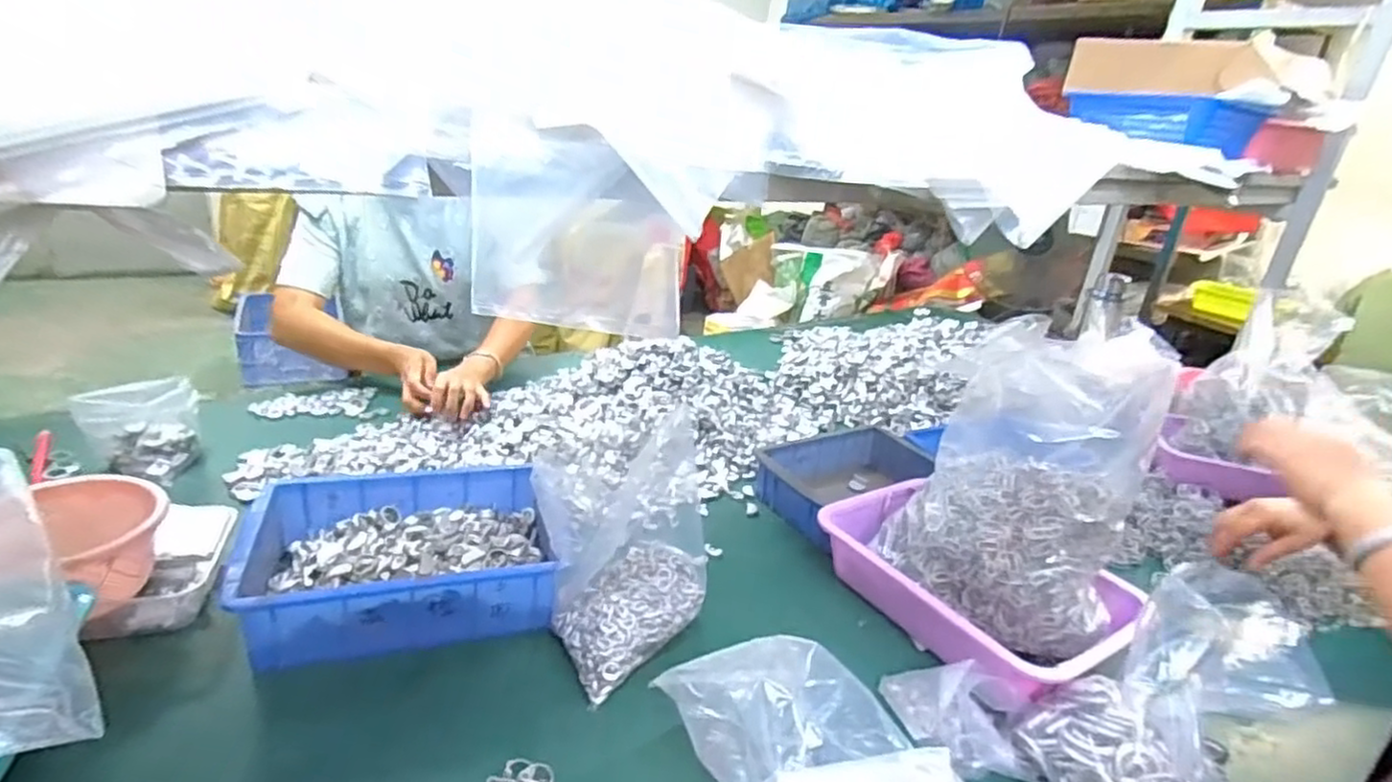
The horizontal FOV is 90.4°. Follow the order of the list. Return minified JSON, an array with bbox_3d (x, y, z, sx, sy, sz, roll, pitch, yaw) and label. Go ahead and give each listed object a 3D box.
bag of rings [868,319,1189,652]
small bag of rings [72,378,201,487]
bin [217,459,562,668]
[{"bbox_3d":[0.323,0.083,0.699,0.219,0.271,0.174,18,25,26],"label":"bag of rings"},{"bbox_3d":[-0.687,0.045,0.866,0.095,0.095,0.093,8,23,4],"label":"small bag of rings"},{"bbox_3d":[-0.296,0.175,0.720,0.291,0.092,0.205,-4,24,-20],"label":"bin"}]

